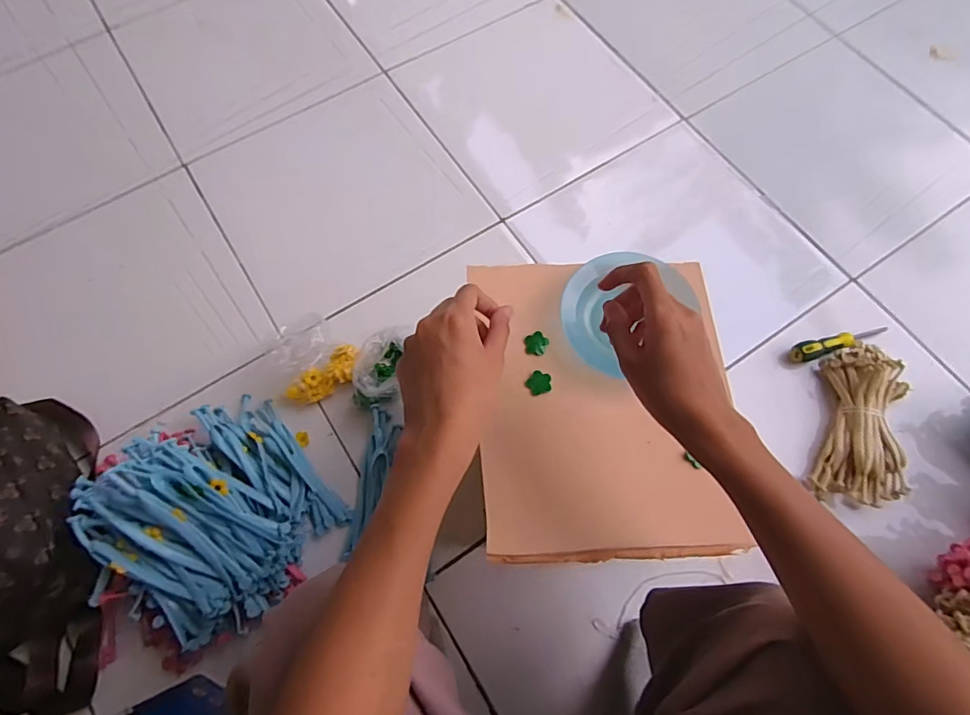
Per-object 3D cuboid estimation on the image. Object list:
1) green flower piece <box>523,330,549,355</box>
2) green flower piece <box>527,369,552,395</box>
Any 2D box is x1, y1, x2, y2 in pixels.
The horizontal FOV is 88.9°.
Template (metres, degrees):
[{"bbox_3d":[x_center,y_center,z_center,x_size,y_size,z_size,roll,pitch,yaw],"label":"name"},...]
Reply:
[{"bbox_3d":[0.050,-0.014,0.486,0.023,0.004,0.023,0,70,0],"label":"green flower piece"},{"bbox_3d":[0.052,0.024,0.473,0.024,0.005,0.022,-37,74,-12],"label":"green flower piece"}]

